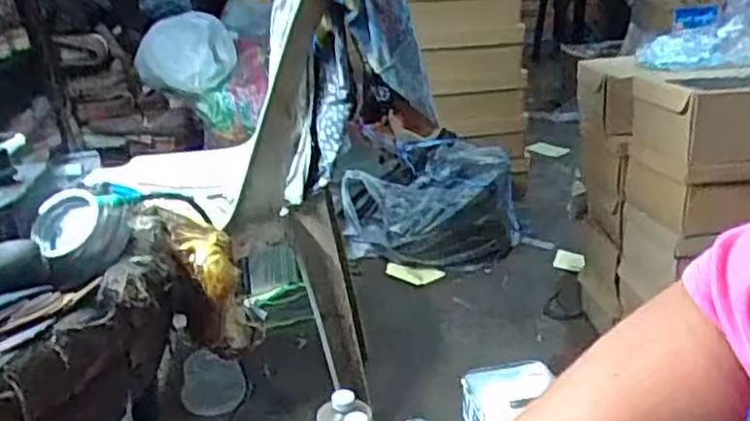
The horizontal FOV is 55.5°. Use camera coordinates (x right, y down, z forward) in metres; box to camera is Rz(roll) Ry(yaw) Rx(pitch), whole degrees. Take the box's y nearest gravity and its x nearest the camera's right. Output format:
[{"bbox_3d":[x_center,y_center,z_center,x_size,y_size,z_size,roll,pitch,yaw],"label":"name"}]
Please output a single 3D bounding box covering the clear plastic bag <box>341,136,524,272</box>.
[{"bbox_3d":[0.132,-0.018,1.682,0.388,0.233,0.267,-1,23,5],"label":"clear plastic bag"}]

